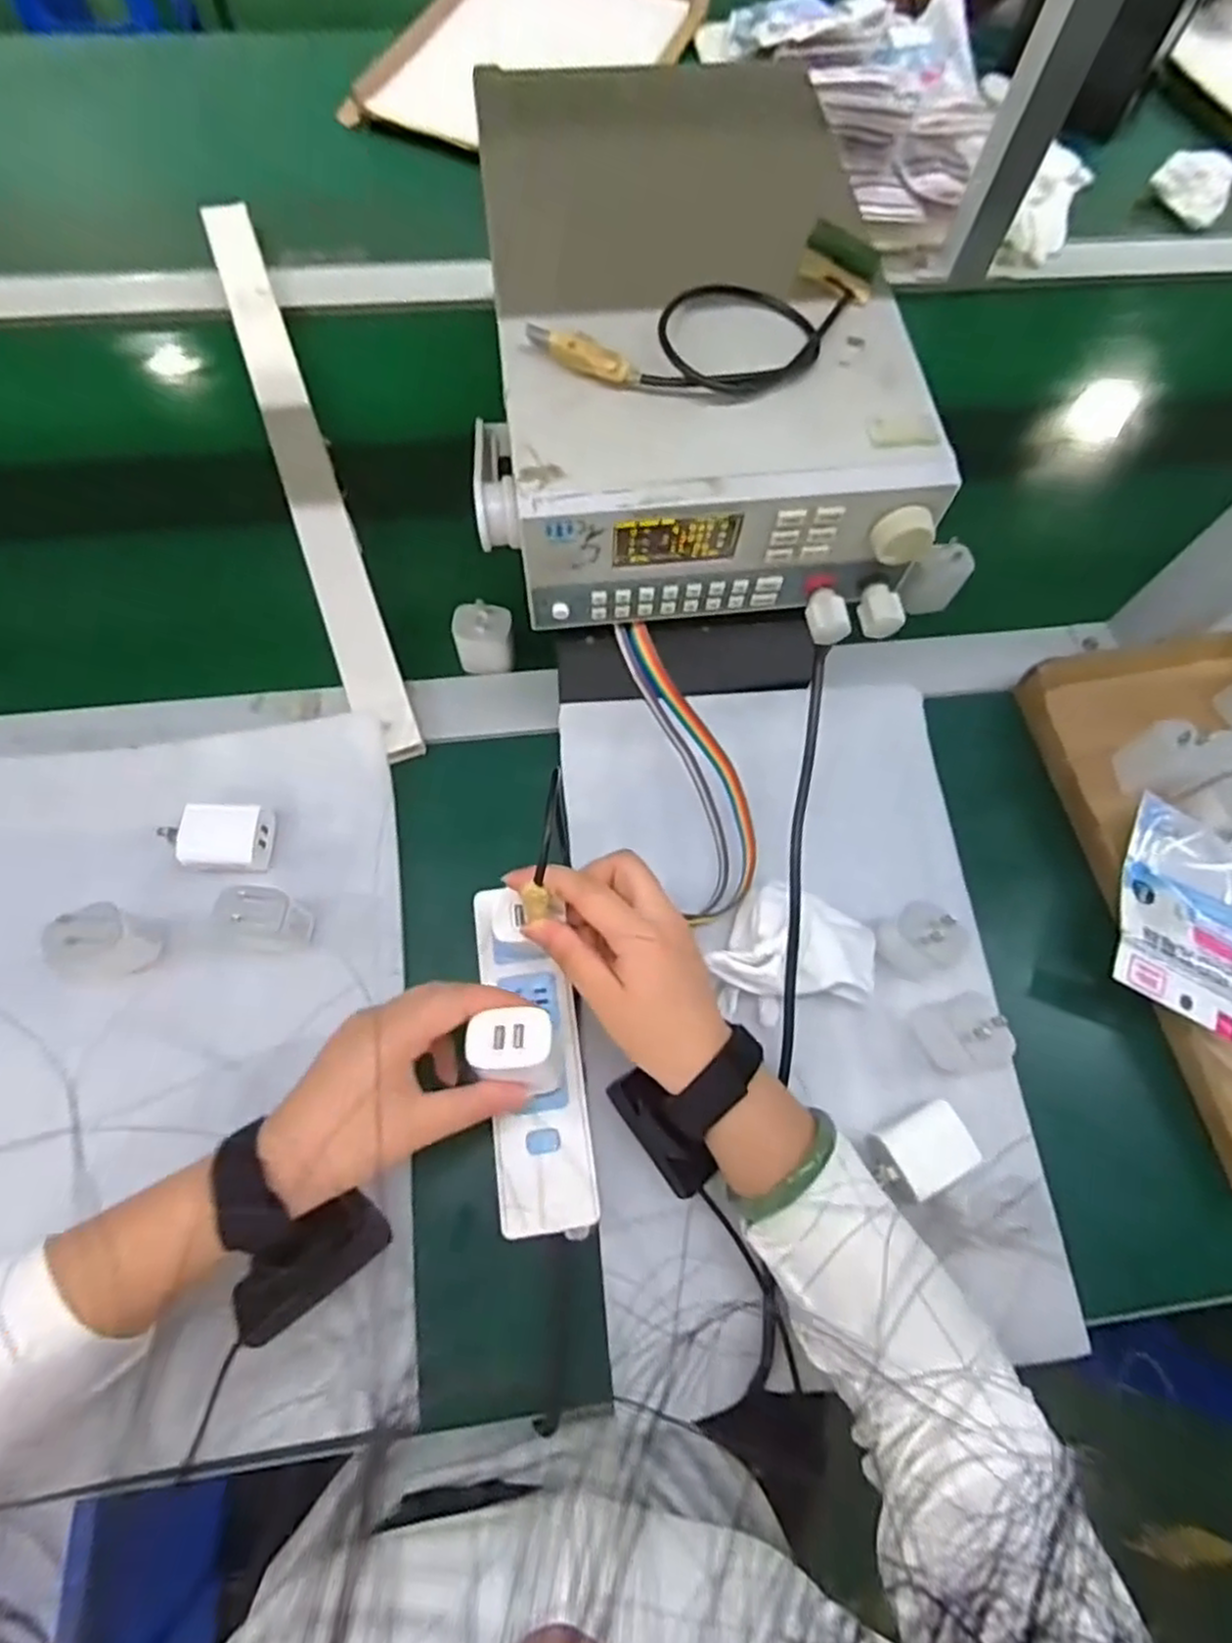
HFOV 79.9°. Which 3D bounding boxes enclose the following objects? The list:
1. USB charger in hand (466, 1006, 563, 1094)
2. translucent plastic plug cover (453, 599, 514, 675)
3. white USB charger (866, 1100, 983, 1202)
[{"bbox_3d":[-0.049,0.115,0.370,0.044,0.035,0.034,4,66,0],"label":"USB charger in hand"},{"bbox_3d":[-0.095,-0.134,0.532,0.040,0.049,0.027,0,69,-3],"label":"translucent plastic plug cover"},{"bbox_3d":[0.173,0.190,0.424,0.054,0.032,0.038,-24,72,-11],"label":"white USB charger"}]

